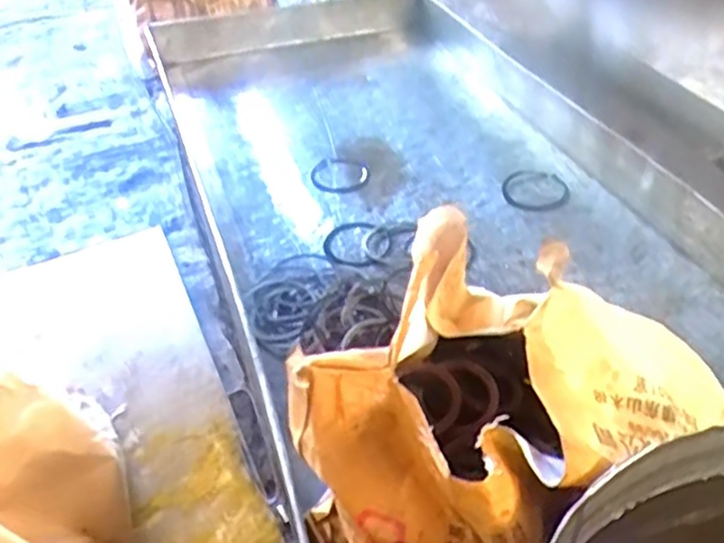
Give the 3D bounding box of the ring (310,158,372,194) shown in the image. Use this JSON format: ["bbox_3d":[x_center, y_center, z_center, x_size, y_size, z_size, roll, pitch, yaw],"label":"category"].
[{"bbox_3d":[-0.043,-0.190,1.353,0.115,0.014,0.138,-9,36,-9],"label":"ring"}]

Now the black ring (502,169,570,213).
[{"bbox_3d":[0.315,-0.148,1.267,0.116,0.013,0.133,7,42,15],"label":"black ring"}]

